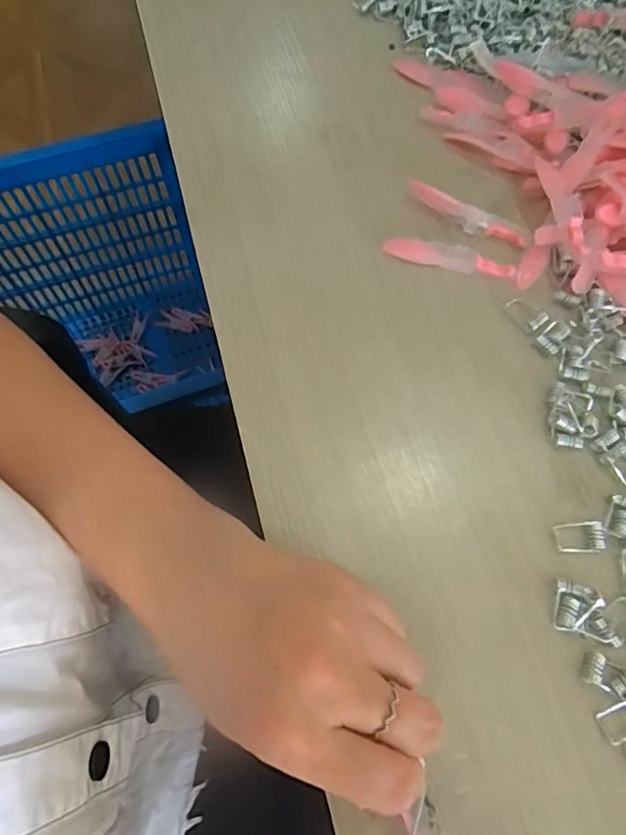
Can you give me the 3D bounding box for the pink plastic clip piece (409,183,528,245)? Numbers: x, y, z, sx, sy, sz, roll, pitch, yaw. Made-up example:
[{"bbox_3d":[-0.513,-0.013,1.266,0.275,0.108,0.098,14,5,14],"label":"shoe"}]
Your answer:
[{"bbox_3d":[0.093,-0.125,0.342,0.081,0.008,0.016,34,74,15],"label":"pink plastic clip piece"}]

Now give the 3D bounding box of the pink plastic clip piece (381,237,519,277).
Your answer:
[{"bbox_3d":[0.080,-0.095,0.328,0.077,0.010,0.012,14,70,8],"label":"pink plastic clip piece"}]

